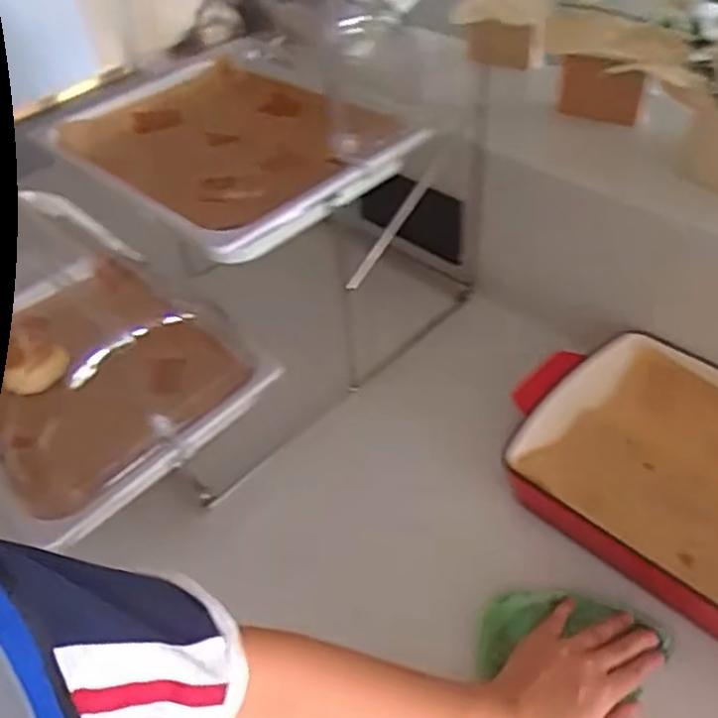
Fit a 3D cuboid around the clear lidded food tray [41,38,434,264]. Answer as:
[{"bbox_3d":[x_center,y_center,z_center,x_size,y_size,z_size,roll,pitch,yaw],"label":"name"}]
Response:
[{"bbox_3d":[-0.121,-0.213,0.693,0.326,0.045,0.294,31,55,33],"label":"clear lidded food tray"}]

